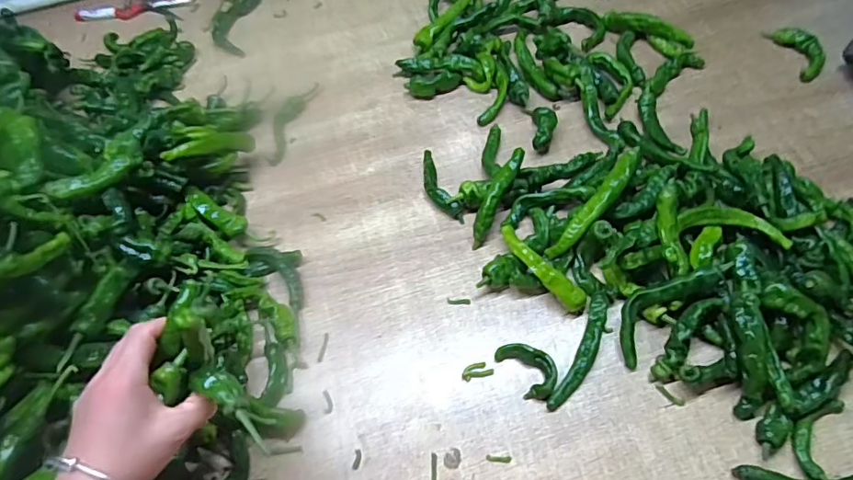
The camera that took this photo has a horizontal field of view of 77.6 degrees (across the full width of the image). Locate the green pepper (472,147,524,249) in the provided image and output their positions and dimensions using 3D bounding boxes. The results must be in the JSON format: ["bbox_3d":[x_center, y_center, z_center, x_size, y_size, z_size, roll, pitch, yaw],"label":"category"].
[{"bbox_3d":[0.085,-0.053,0.637,0.023,0.031,0.129,25,79,17],"label":"green pepper"}]

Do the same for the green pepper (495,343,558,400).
[{"bbox_3d":[0.107,0.132,0.552,0.041,0.019,0.068,-30,62,-13],"label":"green pepper"}]

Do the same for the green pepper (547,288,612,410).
[{"bbox_3d":[0.166,0.116,0.555,0.029,0.019,0.136,23,63,17],"label":"green pepper"}]

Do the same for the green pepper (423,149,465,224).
[{"bbox_3d":[0.012,-0.073,0.682,0.031,0.022,0.121,-21,60,-9],"label":"green pepper"}]

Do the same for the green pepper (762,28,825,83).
[{"bbox_3d":[0.536,-0.271,0.751,0.052,0.019,0.101,-12,59,-3],"label":"green pepper"}]

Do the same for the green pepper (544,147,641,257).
[{"bbox_3d":[0.191,-0.041,0.598,0.025,0.027,0.149,37,85,23],"label":"green pepper"}]

